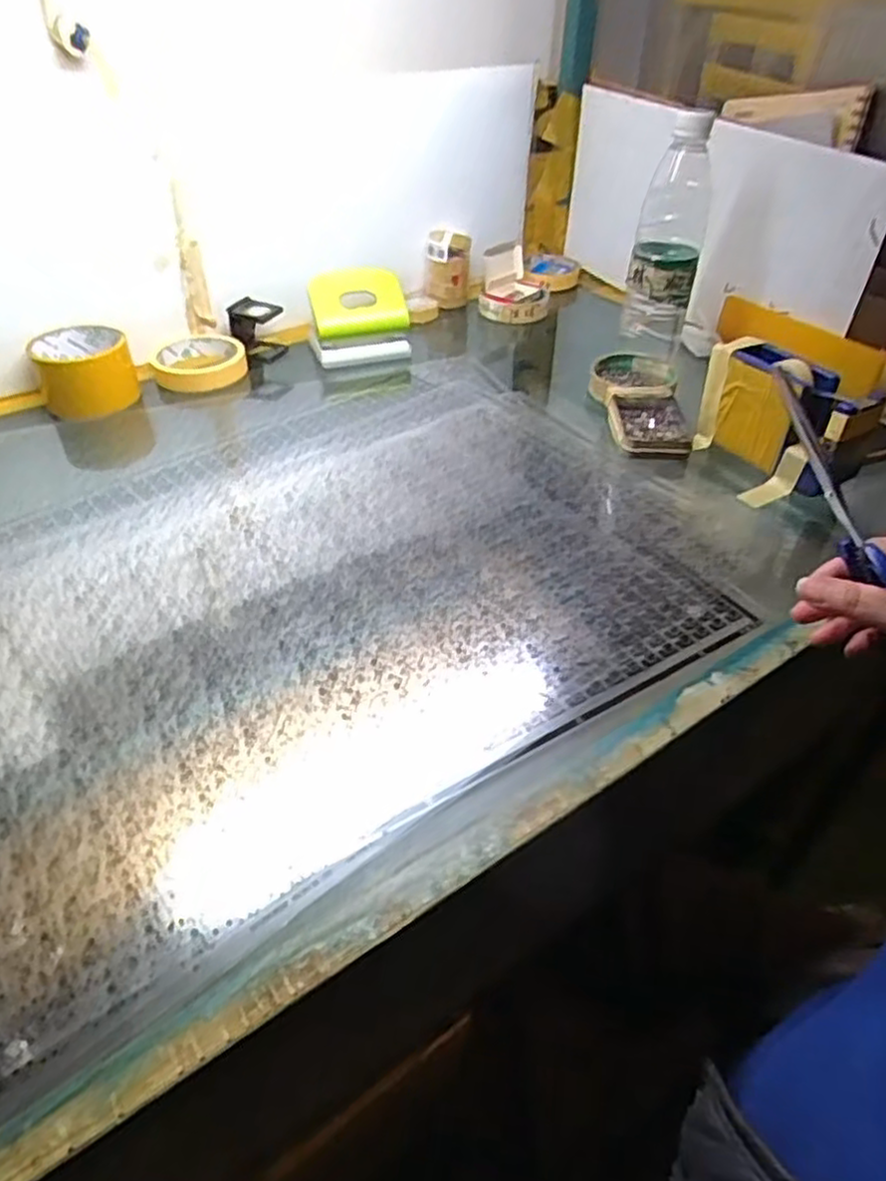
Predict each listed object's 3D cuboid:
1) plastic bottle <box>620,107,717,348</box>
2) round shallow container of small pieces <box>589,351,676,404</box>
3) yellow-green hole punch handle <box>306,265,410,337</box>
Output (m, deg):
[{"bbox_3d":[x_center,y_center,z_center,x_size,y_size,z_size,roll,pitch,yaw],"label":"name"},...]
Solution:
[{"bbox_3d":[0.217,-0.335,0.707,0.064,0.201,0.069,12,43,12],"label":"plastic bottle"},{"bbox_3d":[0.186,-0.208,0.717,0.082,0.020,0.086,7,37,4],"label":"round shallow container of small pieces"},{"bbox_3d":[-0.086,-0.299,0.759,0.101,0.053,0.050,-6,42,-8],"label":"yellow-green hole punch handle"}]

